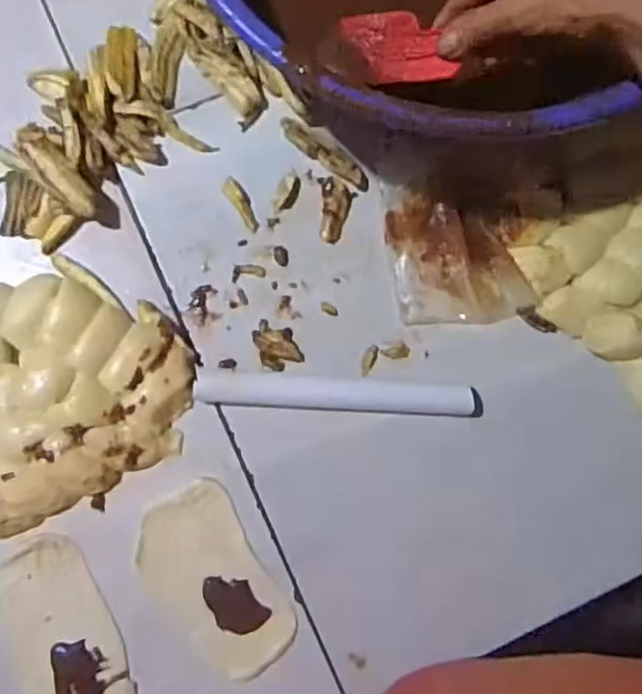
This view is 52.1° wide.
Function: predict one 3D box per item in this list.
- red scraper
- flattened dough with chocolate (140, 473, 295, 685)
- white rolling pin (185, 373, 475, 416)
[{"bbox_3d":[0.054,-0.207,0.454,0.077,0.004,0.045,3,110,15],"label":"red scraper"},{"bbox_3d":[-0.081,0.178,0.498,0.081,0.008,0.142,-31,88,-7],"label":"flattened dough with chocolate"},{"bbox_3d":[0.013,0.037,0.518,0.222,0.023,0.025,3,85,-5],"label":"white rolling pin"}]

